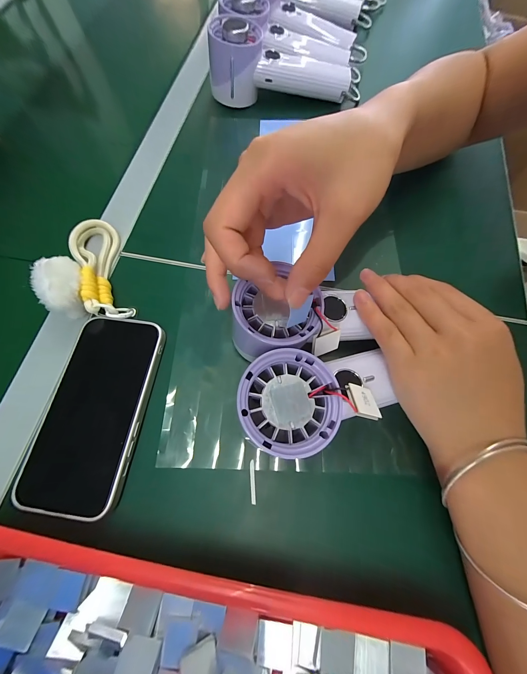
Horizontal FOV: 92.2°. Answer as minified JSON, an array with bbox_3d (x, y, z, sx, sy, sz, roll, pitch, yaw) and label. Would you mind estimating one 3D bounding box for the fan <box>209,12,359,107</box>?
[{"bbox_3d":[0.031,-0.334,0.312,0.188,0.062,0.064,6,70,5],"label":"fan"}]

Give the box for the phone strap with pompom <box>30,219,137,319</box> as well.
[{"bbox_3d":[-0.167,-0.066,0.237,0.057,0.055,0.115,-20,70,-5],"label":"phone strap with pompom"}]

